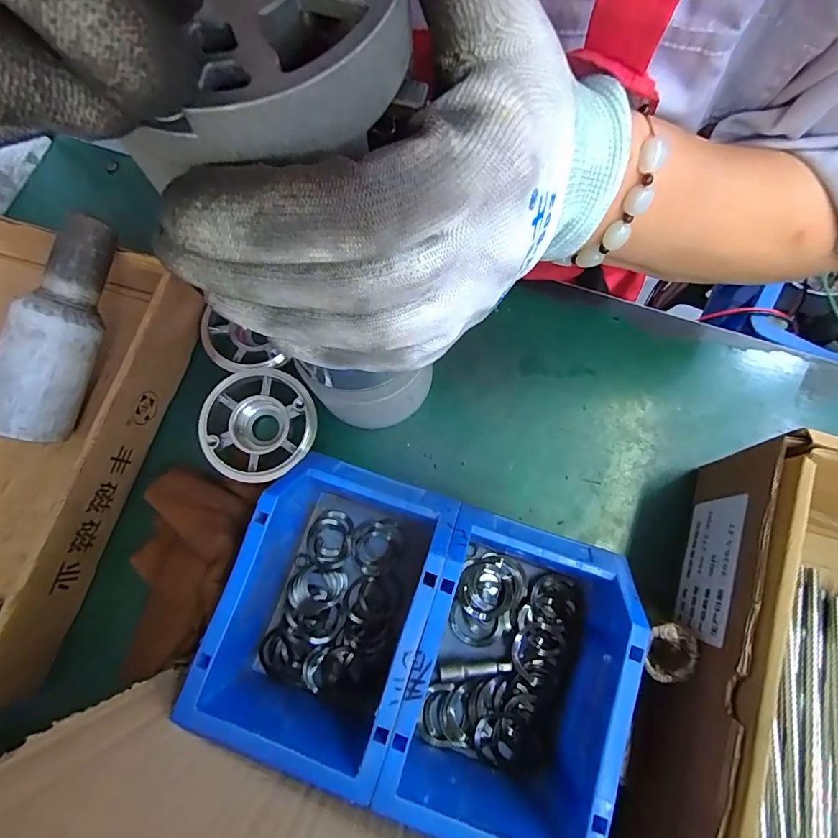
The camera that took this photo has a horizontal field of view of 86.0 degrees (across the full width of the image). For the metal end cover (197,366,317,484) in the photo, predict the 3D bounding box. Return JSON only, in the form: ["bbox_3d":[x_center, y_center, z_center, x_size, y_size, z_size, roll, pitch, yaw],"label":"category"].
[{"bbox_3d":[-0.112,0.005,0.322,0.077,0.027,0.079,13,76,6],"label":"metal end cover"}]

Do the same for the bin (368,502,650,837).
[{"bbox_3d":[0.051,0.140,0.252,0.106,0.065,0.161,19,77,6],"label":"bin"}]

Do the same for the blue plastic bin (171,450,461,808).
[{"bbox_3d":[-0.050,0.110,0.268,0.108,0.073,0.163,18,77,6],"label":"blue plastic bin"}]

